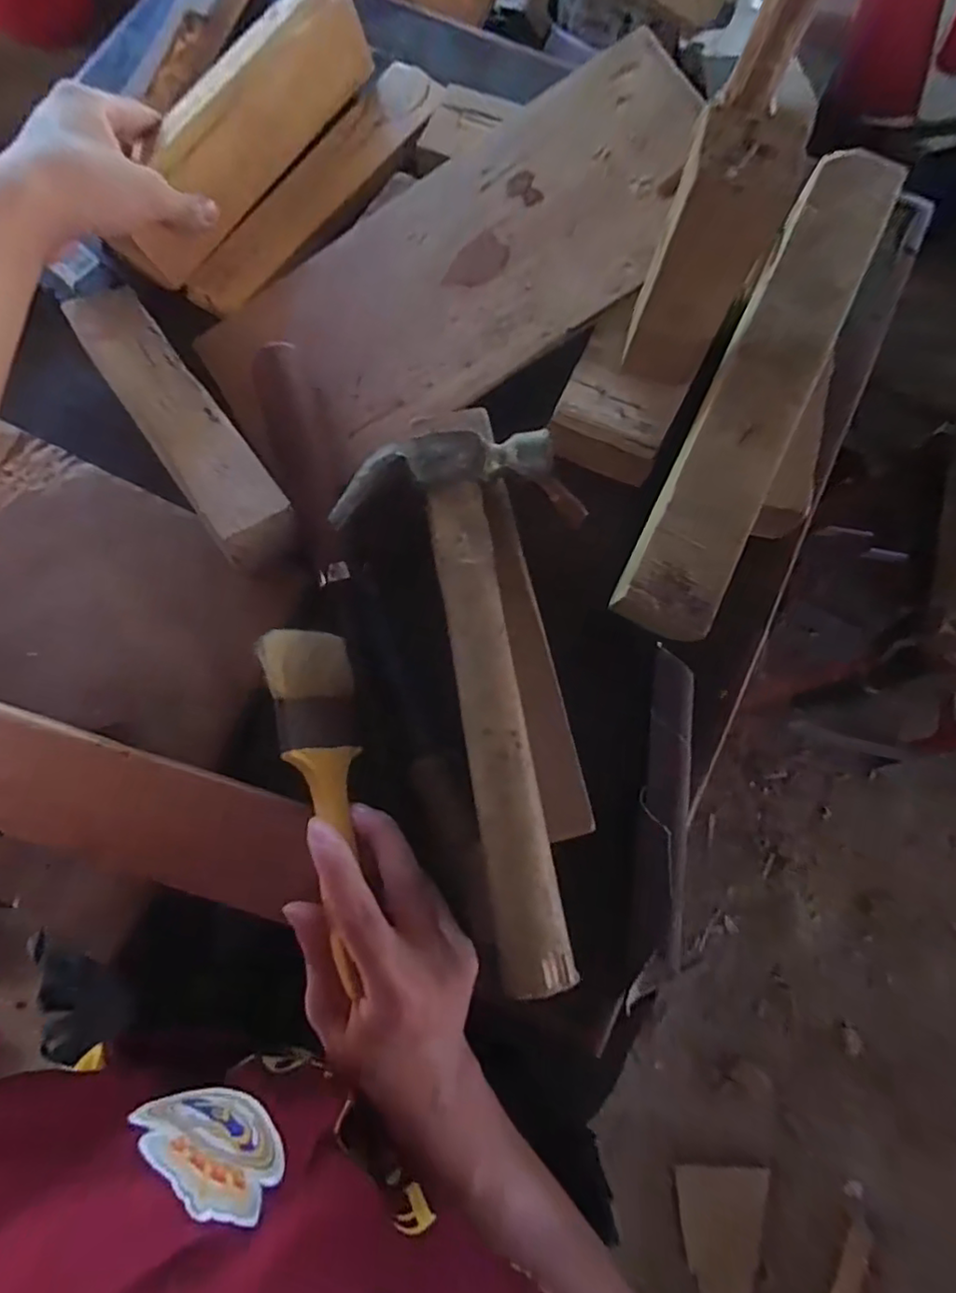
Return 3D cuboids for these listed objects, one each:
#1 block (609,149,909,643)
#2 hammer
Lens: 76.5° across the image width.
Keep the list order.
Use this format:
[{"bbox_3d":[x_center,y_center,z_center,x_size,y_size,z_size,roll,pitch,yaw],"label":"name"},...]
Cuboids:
[{"bbox_3d":[0.154,-0.142,0.322,0.049,0.020,0.300,27,78,5],"label":"block"},{"bbox_3d":[-0.006,0.021,0.315,0.107,0.044,0.290,-4,78,-2],"label":"hammer"}]

